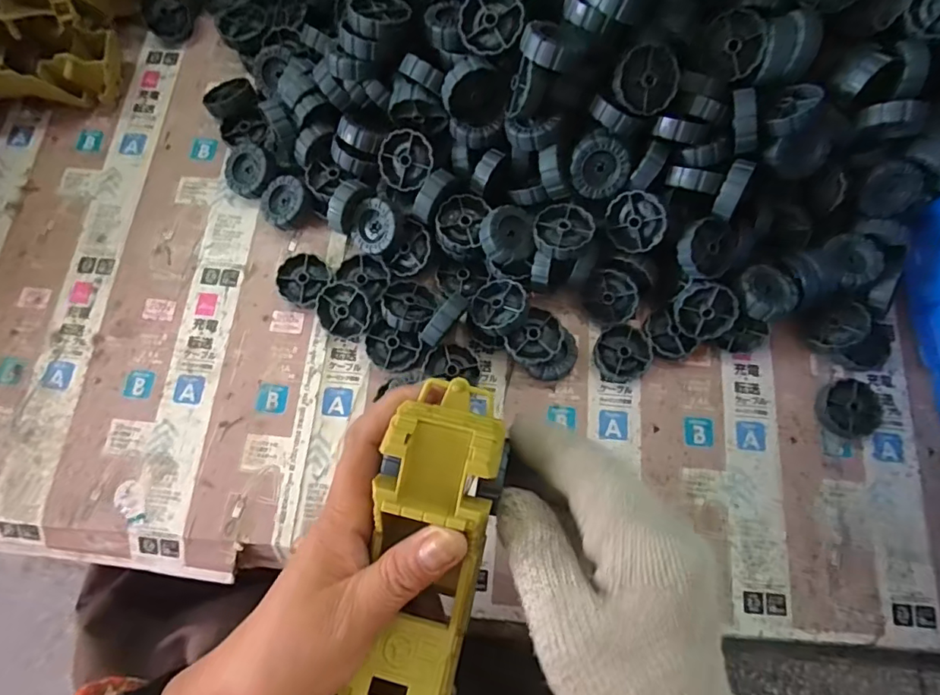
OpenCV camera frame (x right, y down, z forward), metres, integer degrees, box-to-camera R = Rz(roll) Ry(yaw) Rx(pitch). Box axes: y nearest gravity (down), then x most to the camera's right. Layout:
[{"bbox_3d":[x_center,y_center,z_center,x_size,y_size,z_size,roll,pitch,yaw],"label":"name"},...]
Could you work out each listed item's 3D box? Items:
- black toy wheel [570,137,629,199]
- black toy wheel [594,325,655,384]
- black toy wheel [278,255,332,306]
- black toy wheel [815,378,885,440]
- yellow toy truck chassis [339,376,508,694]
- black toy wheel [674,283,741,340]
[{"bbox_3d":[0.084,-0.118,0.341,0.036,0.010,0.038,-19,117,9],"label":"black toy wheel"},{"bbox_3d":[0.108,0.004,0.368,0.038,0.011,0.039,0,76,0],"label":"black toy wheel"},{"bbox_3d":[-0.118,-0.049,0.376,0.034,0.014,0.036,0,76,0],"label":"black toy wheel"},{"bbox_3d":[0.260,0.042,0.357,0.041,0.013,0.039,-1,76,0],"label":"black toy wheel"},{"bbox_3d":[-0.022,0.100,0.241,0.052,0.034,0.166,10,88,3],"label":"yellow toy truck chassis"},{"bbox_3d":[0.160,-0.026,0.356,0.039,0.015,0.037,30,115,-7],"label":"black toy wheel"}]

